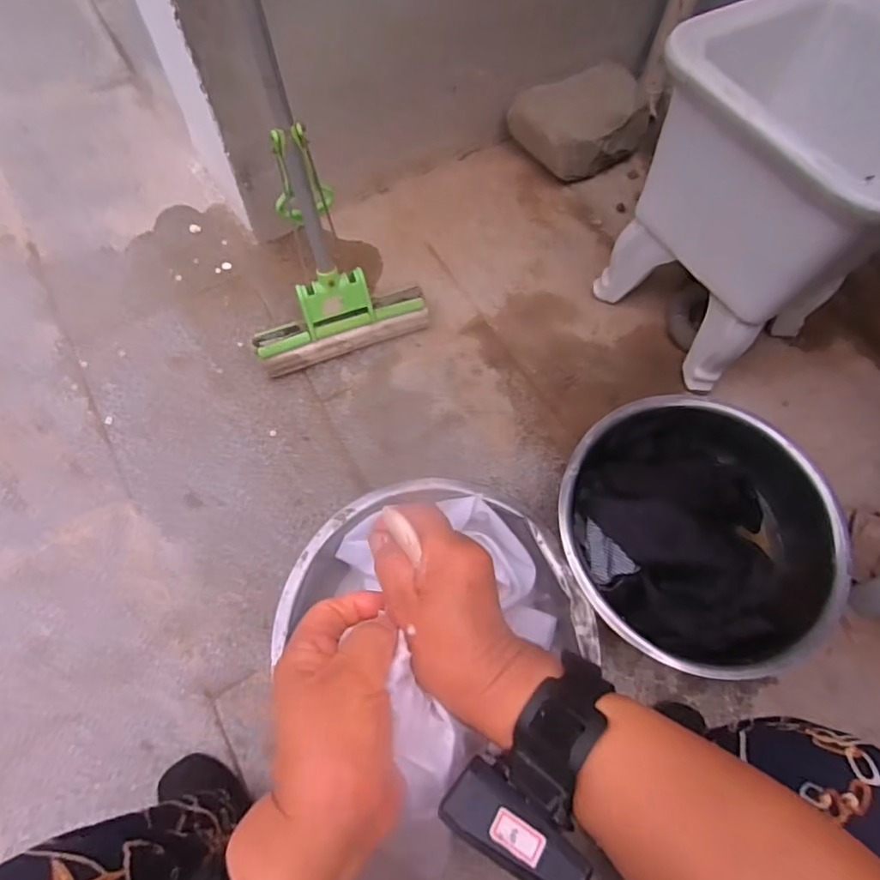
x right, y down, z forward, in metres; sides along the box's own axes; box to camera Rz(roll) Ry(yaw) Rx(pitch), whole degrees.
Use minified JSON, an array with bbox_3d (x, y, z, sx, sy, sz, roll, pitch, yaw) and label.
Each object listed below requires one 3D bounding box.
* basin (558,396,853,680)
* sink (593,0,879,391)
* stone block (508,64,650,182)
[{"bbox_3d":[0.315,0.107,0.713,0.321,0.143,0.320,0,65,1],"label":"basin"},{"bbox_3d":[0.420,-0.316,0.772,0.283,0.386,0.365,-32,70,-15],"label":"sink"},{"bbox_3d":[0.264,-0.591,1.057,0.231,0.101,0.182,-34,70,-16],"label":"stone block"}]

